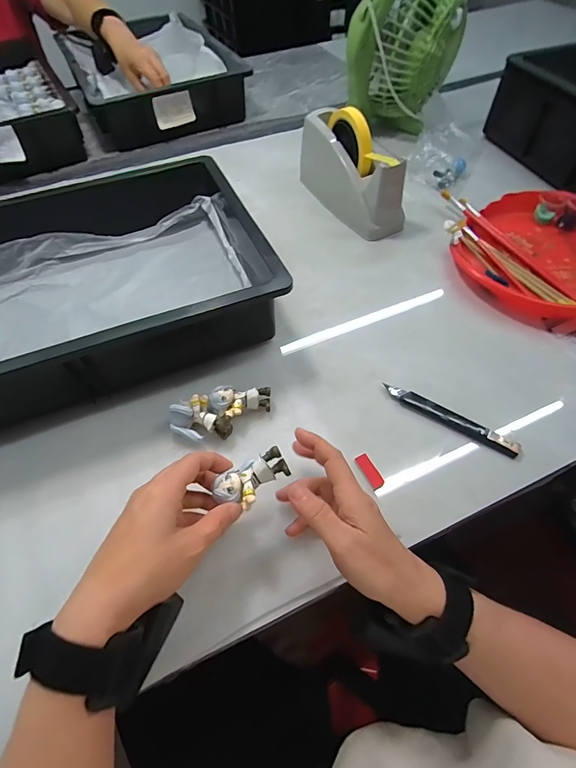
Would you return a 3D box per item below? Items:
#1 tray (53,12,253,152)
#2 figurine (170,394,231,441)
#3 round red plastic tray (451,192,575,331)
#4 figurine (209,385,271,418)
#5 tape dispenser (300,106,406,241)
[{"bbox_3d":[-0.283,-0.656,0.805,0.302,0.086,0.354,-25,59,-14],"label":"tray"},{"bbox_3d":[-0.088,0.040,0.380,0.053,0.031,0.044,38,65,24],"label":"figurine"},{"bbox_3d":[0.357,-0.170,0.506,0.228,0.049,0.230,32,63,21],"label":"round red plastic tray"},{"bbox_3d":[-0.048,0.021,0.393,0.059,0.027,0.032,-6,56,-2],"label":"figurine"},{"bbox_3d":[0.098,-0.332,0.575,0.077,0.115,0.208,-22,58,-13],"label":"tape dispenser"}]

